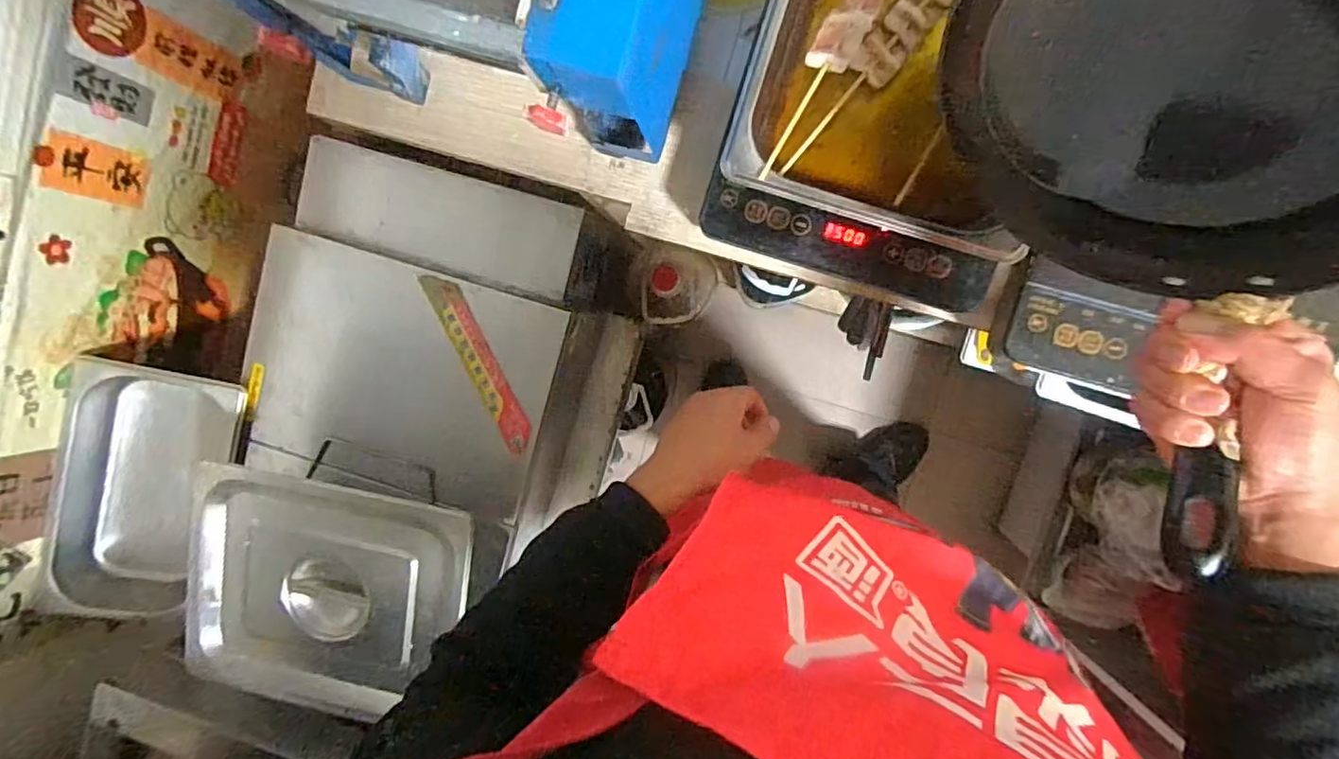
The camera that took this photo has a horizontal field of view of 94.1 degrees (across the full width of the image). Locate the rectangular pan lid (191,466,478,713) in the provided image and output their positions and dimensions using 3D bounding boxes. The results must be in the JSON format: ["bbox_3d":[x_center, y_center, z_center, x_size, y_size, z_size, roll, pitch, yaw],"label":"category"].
[{"bbox_3d":[-0.381,0.241,0.690,0.306,0.030,0.259,11,96,4],"label":"rectangular pan lid"}]

